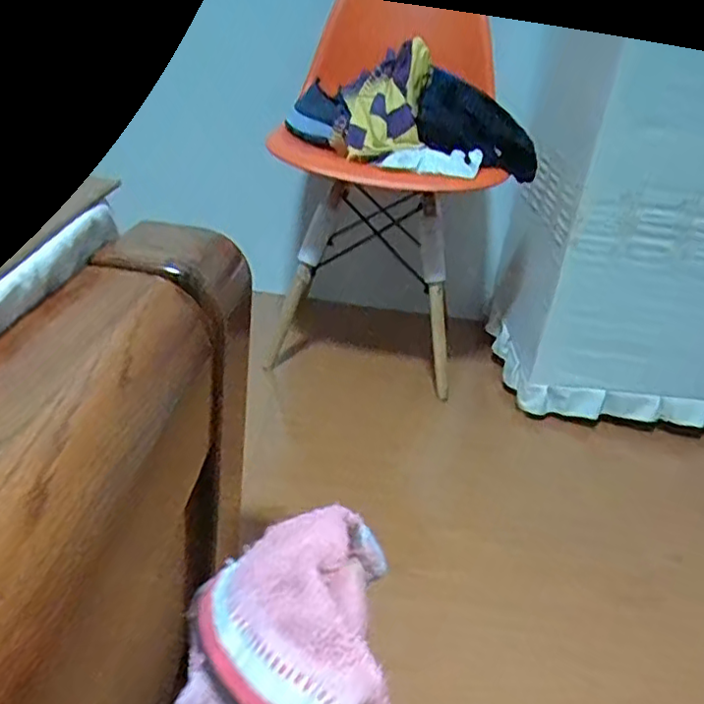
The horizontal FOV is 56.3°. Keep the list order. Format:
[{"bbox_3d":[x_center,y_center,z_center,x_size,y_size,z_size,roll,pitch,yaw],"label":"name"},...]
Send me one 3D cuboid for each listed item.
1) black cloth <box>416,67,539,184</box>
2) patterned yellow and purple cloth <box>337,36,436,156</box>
[{"bbox_3d":[0.235,-0.425,1.269,0.267,0.127,0.121,36,33,8],"label":"black cloth"},{"bbox_3d":[0.064,-0.468,1.237,0.179,0.052,0.286,16,70,18],"label":"patterned yellow and purple cloth"}]

